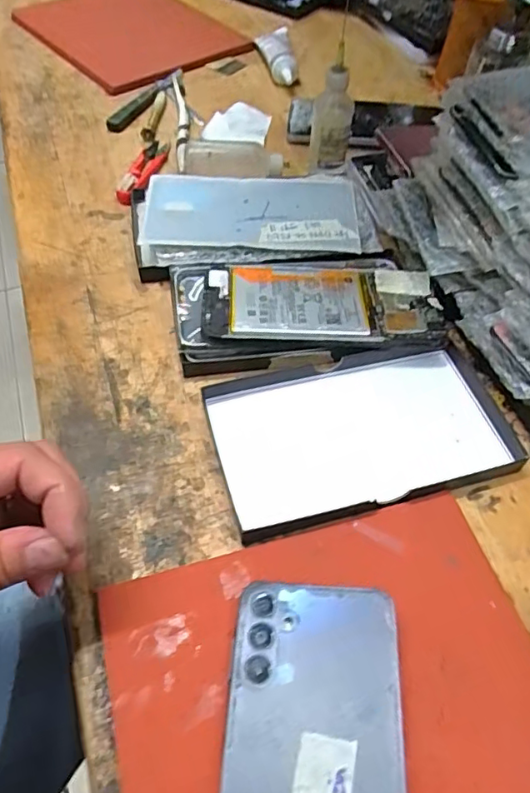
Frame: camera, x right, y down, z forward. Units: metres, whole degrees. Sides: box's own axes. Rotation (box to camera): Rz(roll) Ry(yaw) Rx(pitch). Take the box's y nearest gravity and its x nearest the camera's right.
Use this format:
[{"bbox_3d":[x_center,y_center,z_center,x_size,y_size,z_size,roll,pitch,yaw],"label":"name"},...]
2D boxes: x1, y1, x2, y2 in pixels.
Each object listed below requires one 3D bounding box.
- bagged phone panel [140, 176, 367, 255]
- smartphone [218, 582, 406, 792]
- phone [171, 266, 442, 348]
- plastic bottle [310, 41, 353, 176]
[{"bbox_3d":[-0.010,-0.148,0.446,0.166,0.015,0.083,-1,54,0],"label":"bagged phone panel"},{"bbox_3d":[0.018,0.153,0.231,0.075,0.007,0.154,-1,50,10],"label":"smartphone"},{"bbox_3d":[0.027,-0.066,0.391,0.176,0.010,0.071,-1,55,-4],"label":"phone"},{"bbox_3d":[0.058,-0.240,0.486,0.034,0.095,0.029,1,54,1],"label":"plastic bottle"}]

